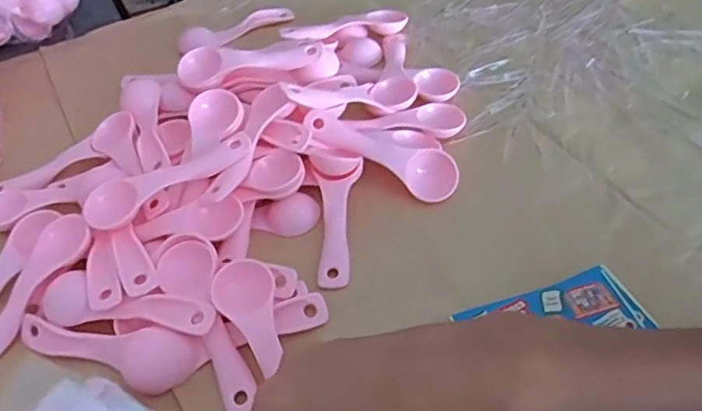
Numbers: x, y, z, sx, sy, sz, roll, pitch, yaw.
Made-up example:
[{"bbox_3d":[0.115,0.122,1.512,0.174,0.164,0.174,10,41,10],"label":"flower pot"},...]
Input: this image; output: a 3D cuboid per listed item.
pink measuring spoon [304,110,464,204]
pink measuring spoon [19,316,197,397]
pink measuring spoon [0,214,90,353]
[{"bbox_3d":[0.022,-0.038,0.418,0.110,0.015,0.031,27,55,6],"label":"pink measuring spoon"},{"bbox_3d":[-0.146,0.078,0.344,0.115,0.013,0.032,11,51,14],"label":"pink measuring spoon"},{"bbox_3d":[-0.202,0.055,0.374,0.026,0.011,0.111,26,78,25],"label":"pink measuring spoon"}]

